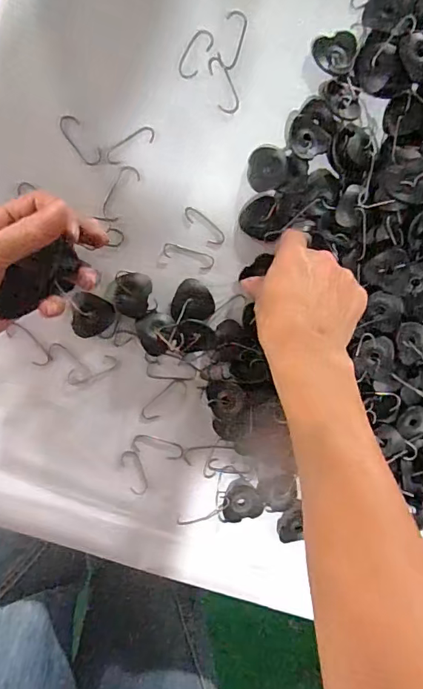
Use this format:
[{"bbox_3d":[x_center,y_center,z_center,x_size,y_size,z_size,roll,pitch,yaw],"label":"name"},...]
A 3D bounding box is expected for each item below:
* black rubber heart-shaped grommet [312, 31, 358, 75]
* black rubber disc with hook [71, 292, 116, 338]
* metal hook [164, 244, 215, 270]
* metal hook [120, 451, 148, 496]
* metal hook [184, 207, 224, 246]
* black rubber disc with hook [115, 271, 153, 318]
[{"bbox_3d":[0.101,-0.235,0.386,0.034,0.004,0.031,-1,97,-10],"label":"black rubber heart-shaped grommet"},{"bbox_3d":[-0.096,-0.023,0.387,0.033,0.006,0.035,-1,97,-10],"label":"black rubber disc with hook"},{"bbox_3d":[-0.019,-0.074,0.398,0.043,0.004,0.014,19,94,-12],"label":"metal hook"},{"bbox_3d":[-0.066,0.111,0.413,0.016,0.004,0.041,-21,100,-7],"label":"metal hook"},{"bbox_3d":[-0.005,-0.098,0.396,0.014,0.004,0.040,-42,102,-2],"label":"metal hook"},{"bbox_3d":[-0.063,-0.041,0.389,0.028,0.008,0.035,4,96,-10],"label":"black rubber disc with hook"}]

